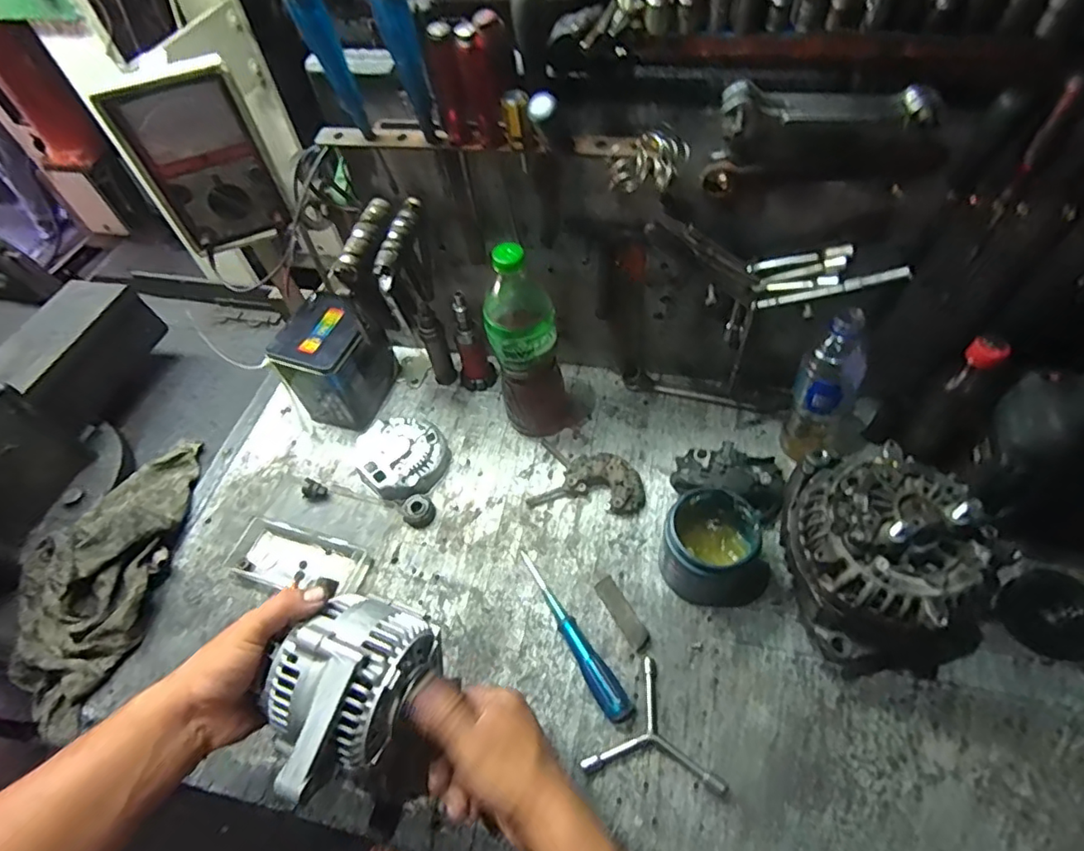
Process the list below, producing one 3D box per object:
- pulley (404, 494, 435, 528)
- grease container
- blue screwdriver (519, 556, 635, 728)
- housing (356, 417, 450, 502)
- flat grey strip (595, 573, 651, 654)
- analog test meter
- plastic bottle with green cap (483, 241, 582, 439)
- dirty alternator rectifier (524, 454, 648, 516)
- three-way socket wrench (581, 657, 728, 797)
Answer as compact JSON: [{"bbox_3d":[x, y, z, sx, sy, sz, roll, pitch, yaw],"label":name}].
[{"bbox_3d":[-0.151,0.105,0.693,0.037,0.017,0.036,34,64,25],"label":"pulley"},{"bbox_3d":[0.176,0.123,0.594,0.083,0.098,0.108,28,62,22],"label":"grease container"},{"bbox_3d":[0.031,0.210,0.593,0.029,0.034,0.195,-25,57,-13],"label":"blue screwdriver"},{"bbox_3d":[-0.177,0.040,0.730,0.107,0.036,0.113,-2,55,3],"label":"housing"},{"bbox_3d":[0.087,0.200,0.606,0.023,0.004,0.082,-28,57,-14],"label":"flat grey strip"},{"bbox_3d":[-0.350,-0.267,0.592,0.126,0.166,0.039,-13,55,-4],"label":"analog test meter"},{"bbox_3d":[-0.011,-0.087,0.659,0.092,0.272,0.080,-9,55,-1],"label":"plastic bottle with green cap"},{"bbox_3d":[0.058,0.066,0.692,0.134,0.029,0.071,5,56,9],"label":"dirty alternator rectifier"},{"bbox_3d":[0.117,0.301,0.528,0.113,0.015,0.119,30,63,23],"label":"three-way socket wrench"}]

